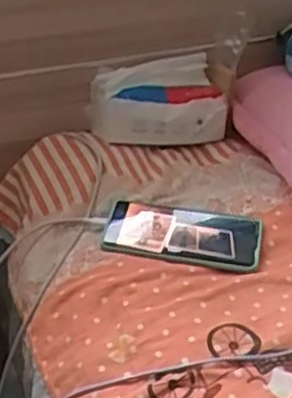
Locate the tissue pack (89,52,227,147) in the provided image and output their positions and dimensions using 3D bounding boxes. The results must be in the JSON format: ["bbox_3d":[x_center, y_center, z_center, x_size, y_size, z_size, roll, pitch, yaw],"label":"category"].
[{"bbox_3d":[0.014,-0.122,0.889,0.172,0.077,0.113,-11,31,-13],"label":"tissue pack"}]

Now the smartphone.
[{"bbox_3d":[0.038,0.035,0.749,0.170,0.009,0.091,5,31,12],"label":"smartphone"}]

